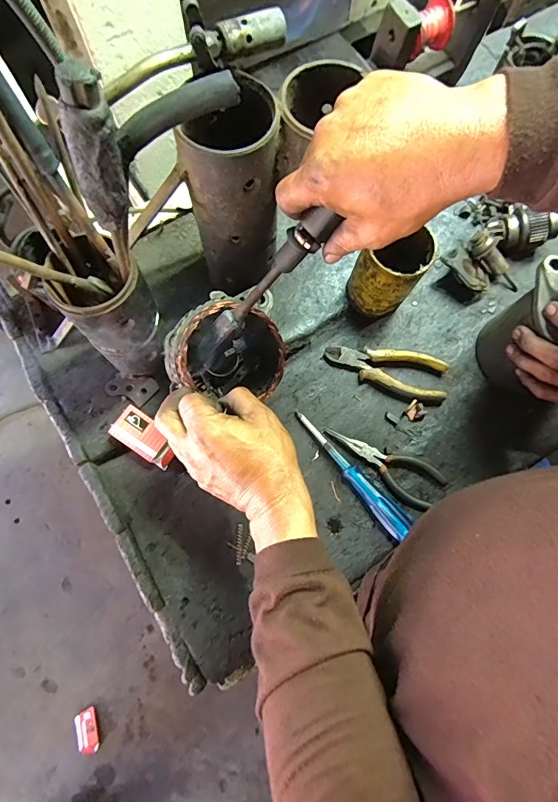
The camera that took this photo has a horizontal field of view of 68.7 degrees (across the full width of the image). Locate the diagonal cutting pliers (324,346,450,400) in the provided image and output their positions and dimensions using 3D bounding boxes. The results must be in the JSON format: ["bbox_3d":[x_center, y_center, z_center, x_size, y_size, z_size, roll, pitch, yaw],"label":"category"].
[{"bbox_3d":[0.137,-0.044,0.519,0.154,0.017,0.054,16,75,3],"label":"diagonal cutting pliers"}]

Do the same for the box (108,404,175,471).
[{"bbox_3d":[-0.158,0.042,0.485,0.076,0.020,0.042,34,77,8],"label":"box"}]

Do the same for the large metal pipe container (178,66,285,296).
[{"bbox_3d":[-0.045,-0.205,0.432,0.085,0.210,0.093,-4,75,-2],"label":"large metal pipe container"}]

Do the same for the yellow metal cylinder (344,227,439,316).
[{"bbox_3d":[0.132,-0.154,0.493,0.074,0.114,0.071,35,77,8],"label":"yellow metal cylinder"}]

